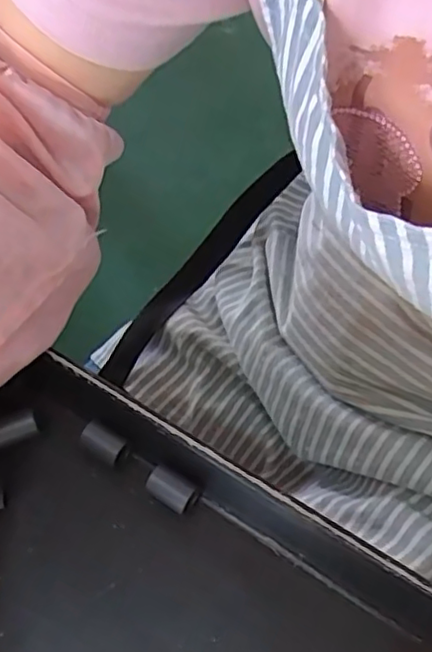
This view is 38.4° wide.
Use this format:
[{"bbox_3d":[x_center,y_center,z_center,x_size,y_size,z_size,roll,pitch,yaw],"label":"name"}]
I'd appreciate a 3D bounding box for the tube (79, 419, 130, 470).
[{"bbox_3d":[-0.048,0.051,0.268,0.020,0.012,0.011,32,65,18],"label":"tube"}]

